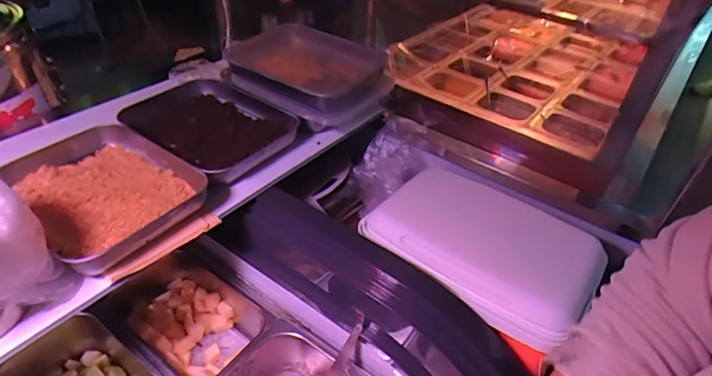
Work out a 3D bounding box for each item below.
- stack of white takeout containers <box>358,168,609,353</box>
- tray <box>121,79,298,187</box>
[{"bbox_3d":[0.186,0.070,0.650,0.307,0.037,0.245,26,44,24],"label":"stack of white takeout containers"},{"bbox_3d":[-0.250,-0.102,0.727,0.272,0.040,0.192,25,44,24],"label":"tray"}]

